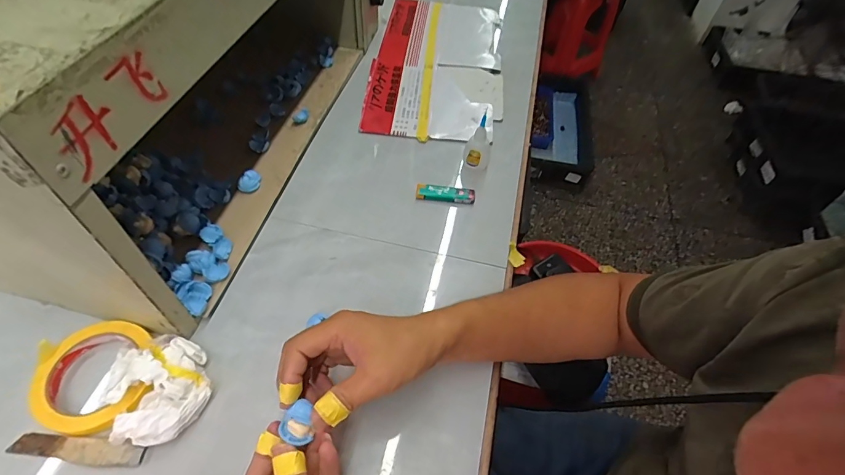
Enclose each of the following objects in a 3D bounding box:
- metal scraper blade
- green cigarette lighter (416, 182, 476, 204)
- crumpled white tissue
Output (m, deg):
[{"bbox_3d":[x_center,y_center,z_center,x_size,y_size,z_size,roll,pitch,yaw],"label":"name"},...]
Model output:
[{"bbox_3d":[-0.309,0.189,0.386,0.118,0.007,0.021,5,60,5],"label":"metal scraper blade"},{"bbox_3d":[0.032,-0.059,0.592,0.079,0.018,0.020,7,54,0],"label":"green cigarette lighter"},{"bbox_3d":[-0.245,0.140,0.407,0.079,0.039,0.095,-16,57,-17],"label":"crumpled white tissue"}]

